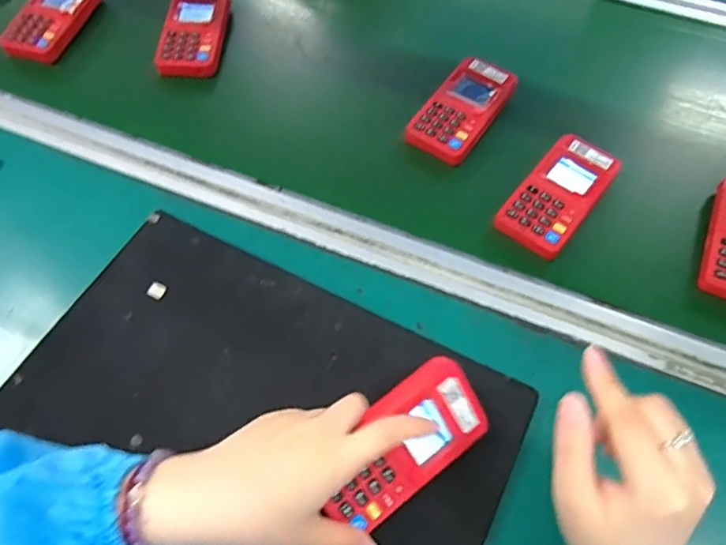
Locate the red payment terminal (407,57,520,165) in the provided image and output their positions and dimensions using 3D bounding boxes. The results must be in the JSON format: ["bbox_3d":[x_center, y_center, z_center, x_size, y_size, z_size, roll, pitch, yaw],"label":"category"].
[{"bbox_3d":[0.097,-0.161,0.546,0.063,0.018,0.123,31,66,16],"label":"red payment terminal"}]

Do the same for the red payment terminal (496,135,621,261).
[{"bbox_3d":[0.175,-0.068,0.499,0.061,0.022,0.123,36,67,18],"label":"red payment terminal"}]

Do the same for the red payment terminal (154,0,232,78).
[{"bbox_3d":[-0.180,-0.264,0.603,0.061,0.021,0.129,4,61,2],"label":"red payment terminal"}]

